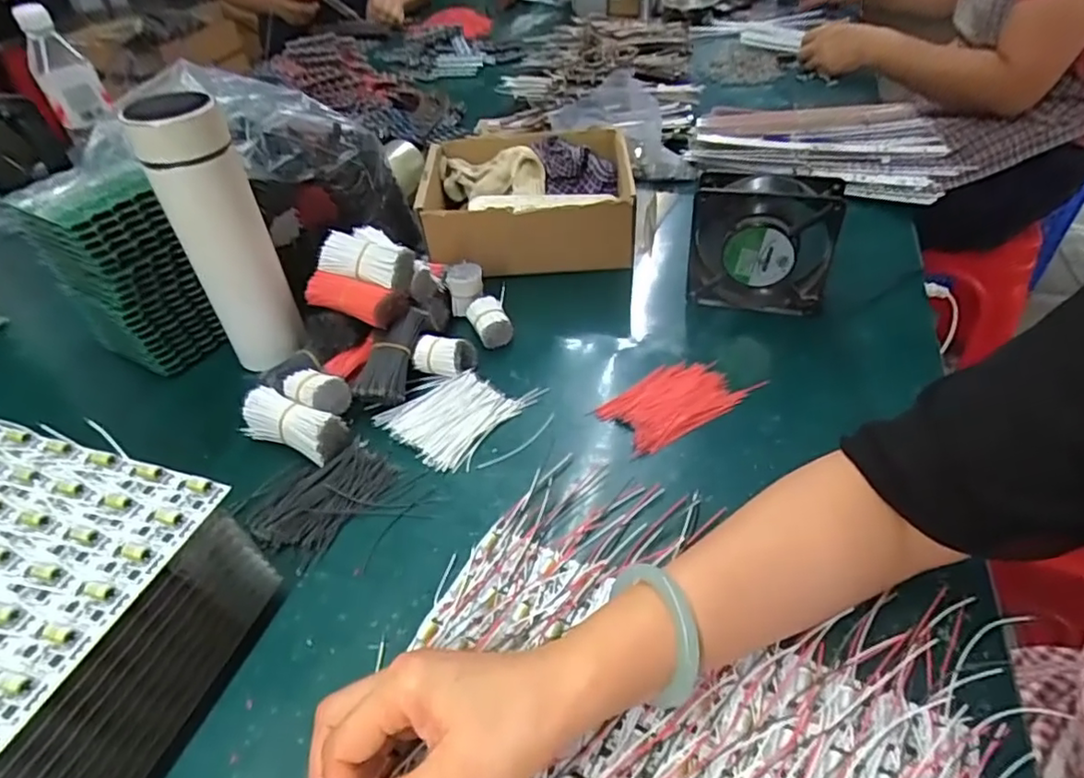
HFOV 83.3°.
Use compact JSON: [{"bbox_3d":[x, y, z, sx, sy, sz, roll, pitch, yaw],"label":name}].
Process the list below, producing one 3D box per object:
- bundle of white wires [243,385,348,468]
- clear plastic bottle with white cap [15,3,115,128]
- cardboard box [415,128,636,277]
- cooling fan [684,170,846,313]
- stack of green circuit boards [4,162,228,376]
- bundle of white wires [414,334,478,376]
[{"bbox_3d":[-0.195,0.029,0.479,0.091,0.035,0.035,16,46,21],"label":"bundle of white wires"},{"bbox_3d":[-0.617,-0.412,0.778,0.061,0.141,0.052,-33,26,-28],"label":"clear plastic bottle with white cap"},{"bbox_3d":[-0.015,-0.204,0.675,0.212,0.089,0.180,-2,42,3],"label":"cardboard box"},{"bbox_3d":[0.194,-0.125,0.543,0.116,0.123,0.035,13,45,18],"label":"cooling fan"},{"bbox_3d":[-0.381,-0.103,0.550,0.114,0.153,0.082,23,49,27],"label":"stack of green circuit boards"},{"bbox_3d":[-0.085,-0.030,0.533,0.050,0.028,0.029,9,44,15],"label":"bundle of white wires"}]

